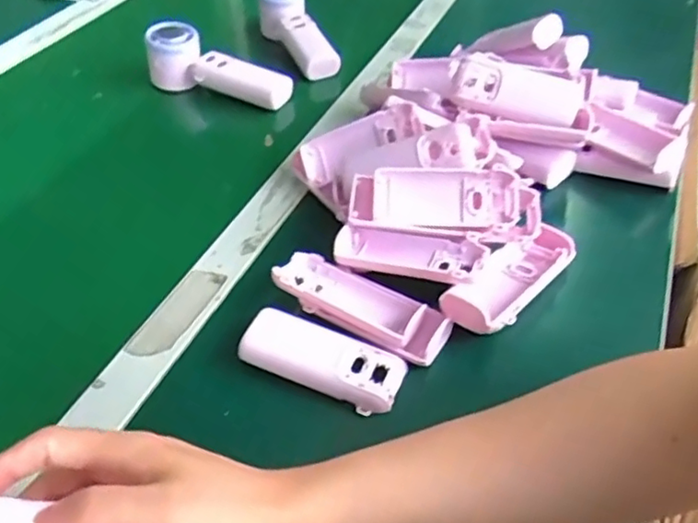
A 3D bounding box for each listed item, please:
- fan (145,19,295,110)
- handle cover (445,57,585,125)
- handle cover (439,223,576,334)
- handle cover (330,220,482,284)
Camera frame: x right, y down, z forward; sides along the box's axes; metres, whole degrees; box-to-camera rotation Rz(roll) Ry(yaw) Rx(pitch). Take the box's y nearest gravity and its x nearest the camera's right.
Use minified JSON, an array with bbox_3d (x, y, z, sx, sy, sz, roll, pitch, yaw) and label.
[{"bbox_3d":[-0.139,-0.209,0.677,0.159,0.058,0.044,16,47,19],"label":"fan"},{"bbox_3d":[0.148,-0.144,0.547,0.114,0.043,0.030,9,43,-12],"label":"handle cover"},{"bbox_3d":[0.115,0.013,0.458,0.044,0.033,0.114,31,53,30],"label":"handle cover"},{"bbox_3d":[0.038,-0.008,0.465,0.109,0.020,0.043,12,46,15],"label":"handle cover"}]

